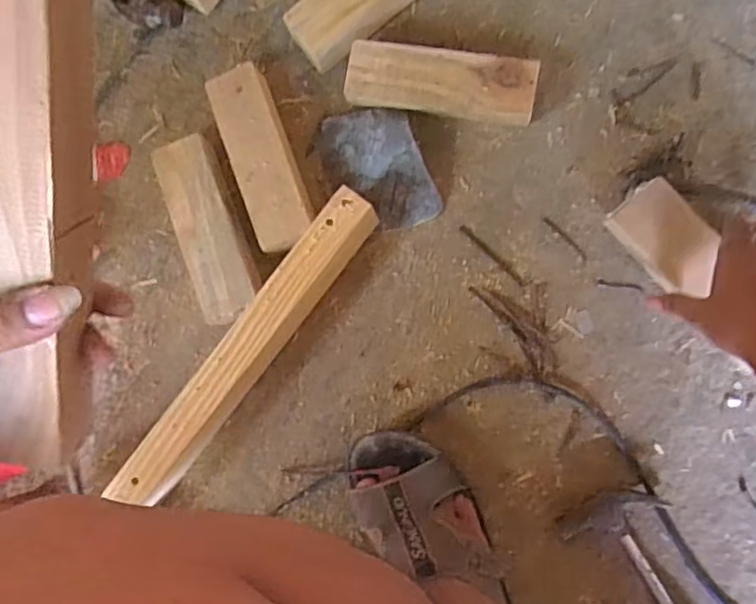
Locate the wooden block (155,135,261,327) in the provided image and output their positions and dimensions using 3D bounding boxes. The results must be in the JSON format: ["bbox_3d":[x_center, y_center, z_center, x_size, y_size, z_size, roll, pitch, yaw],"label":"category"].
[{"bbox_3d":[-0.171,-0.073,0.654,0.060,0.050,0.189,-21,81,3],"label":"wooden block"}]

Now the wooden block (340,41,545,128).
[{"bbox_3d":[0.060,-0.225,0.651,0.181,0.034,0.068,9,84,8],"label":"wooden block"}]

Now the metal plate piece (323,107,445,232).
[{"bbox_3d":[-0.005,-0.138,0.651,0.102,0.021,0.136,-22,81,3],"label":"metal plate piece"}]

